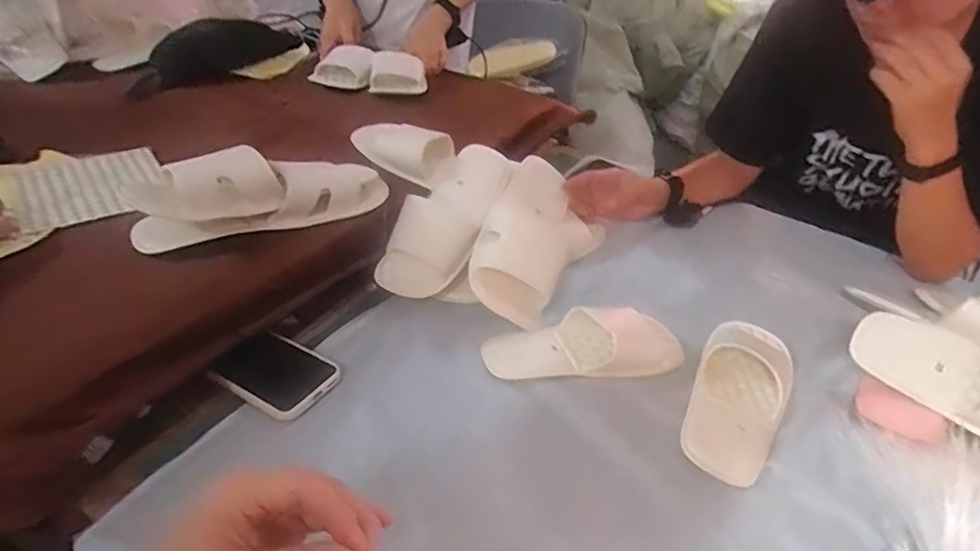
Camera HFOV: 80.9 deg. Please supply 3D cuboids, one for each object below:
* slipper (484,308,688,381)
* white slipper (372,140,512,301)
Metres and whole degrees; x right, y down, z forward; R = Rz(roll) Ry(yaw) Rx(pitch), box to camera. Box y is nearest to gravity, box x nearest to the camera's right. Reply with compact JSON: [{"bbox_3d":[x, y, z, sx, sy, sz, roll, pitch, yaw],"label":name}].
[{"bbox_3d":[0.110,0.075,0.642,0.233,0.038,0.094,-1,37,-7],"label":"slipper"},{"bbox_3d":[-0.051,-0.071,0.715,0.083,0.049,0.228,24,65,23],"label":"white slipper"}]

